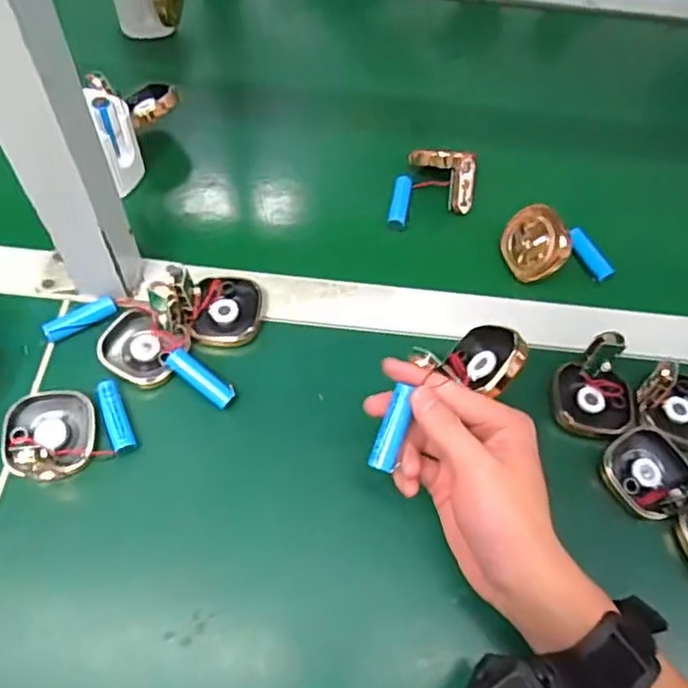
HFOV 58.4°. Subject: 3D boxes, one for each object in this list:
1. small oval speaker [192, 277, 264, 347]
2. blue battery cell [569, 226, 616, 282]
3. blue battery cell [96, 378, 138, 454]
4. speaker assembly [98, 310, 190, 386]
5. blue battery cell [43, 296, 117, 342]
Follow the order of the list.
[{"bbox_3d":[-0.082,-0.026,0.442,0.046,0.011,0.055,1,59,-5],"label":"small oval speaker"},{"bbox_3d":[0.197,-0.072,0.493,0.012,0.012,0.047,-32,85,-19],"label":"blue battery cell"},{"bbox_3d":[-0.147,0.046,0.398,0.014,0.011,0.050,-20,63,-17],"label":"blue battery cell"},{"bbox_3d":[-0.139,0.002,0.422,0.052,0.010,0.049,28,61,11],"label":"speaker assembly"},{"bbox_3d":[-0.184,-0.018,0.430,0.049,0.012,0.016,-26,65,-19],"label":"blue battery cell"}]

